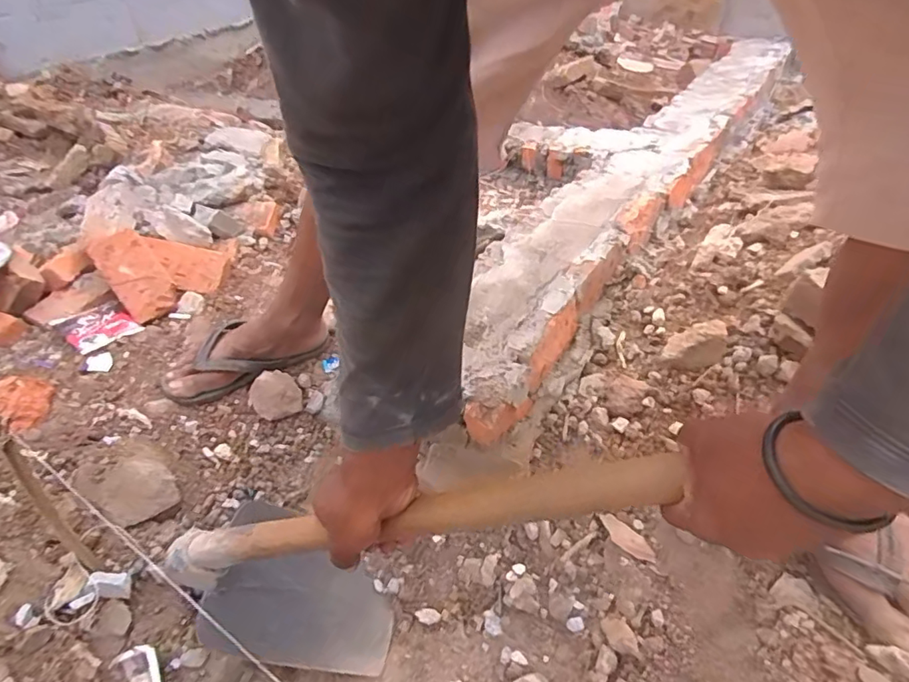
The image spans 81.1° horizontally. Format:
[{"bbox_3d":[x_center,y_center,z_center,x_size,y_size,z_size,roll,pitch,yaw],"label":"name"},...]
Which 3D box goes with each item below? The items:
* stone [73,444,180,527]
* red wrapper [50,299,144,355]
[{"bbox_3d":[-0.404,0.178,0.665,0.079,0.068,0.090,26,49,32],"label":"stone"},{"bbox_3d":[-0.558,-0.027,0.828,0.127,0.017,0.090,25,49,32],"label":"red wrapper"}]

